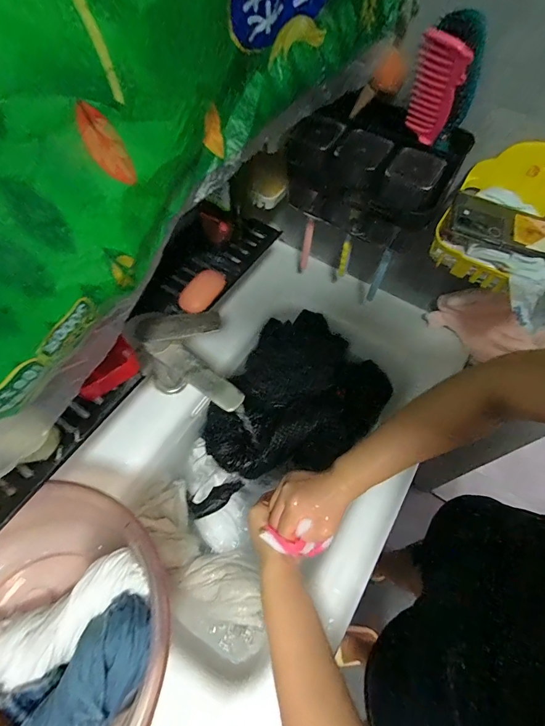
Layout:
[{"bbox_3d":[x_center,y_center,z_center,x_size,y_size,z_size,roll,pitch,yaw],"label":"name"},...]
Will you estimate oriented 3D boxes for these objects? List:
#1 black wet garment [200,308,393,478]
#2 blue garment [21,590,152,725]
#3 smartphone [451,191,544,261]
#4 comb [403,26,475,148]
[{"bbox_3d":[0.044,0.067,0.696,0.288,0.059,0.351,37,65,17],"label":"black wet garment"},{"bbox_3d":[-0.208,0.367,0.383,0.082,0.058,0.216,27,63,13],"label":"blue garment"},{"bbox_3d":[0.319,-0.180,0.484,0.163,0.015,0.074,25,70,5],"label":"smartphone"},{"bbox_3d":[0.185,-0.312,0.418,0.053,0.130,0.014,31,86,14],"label":"comb"}]

